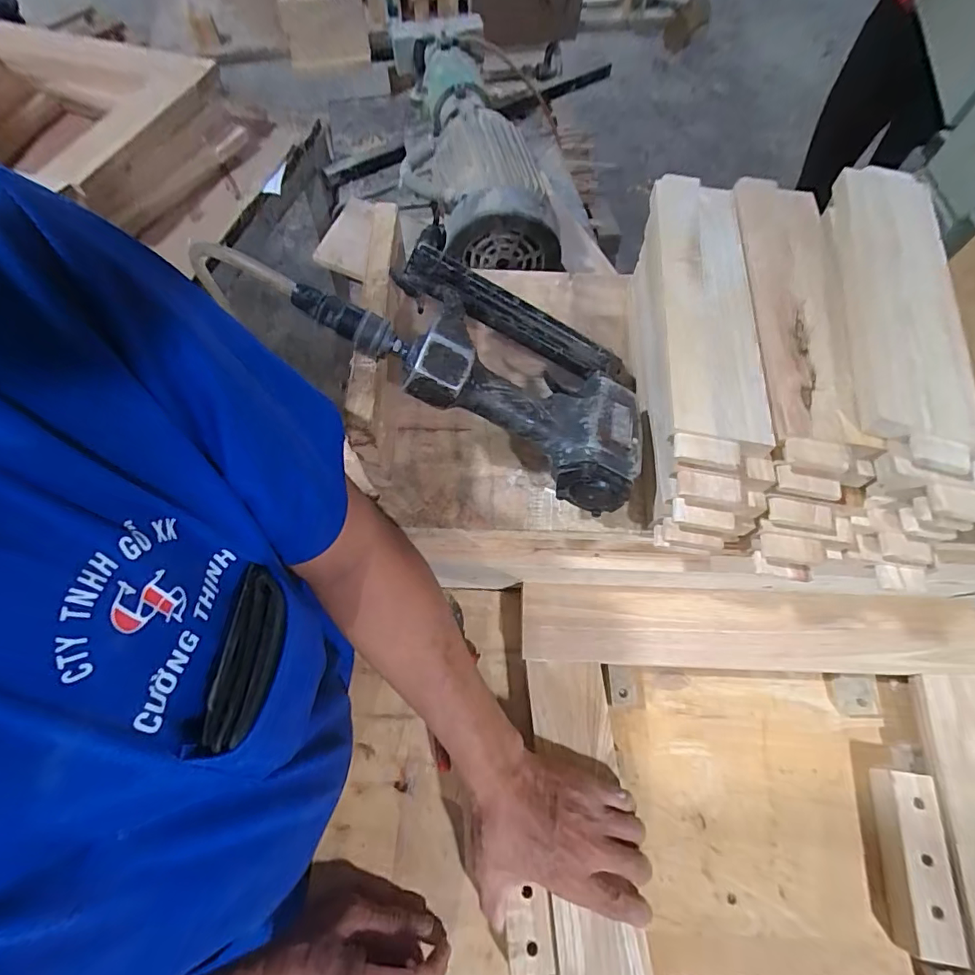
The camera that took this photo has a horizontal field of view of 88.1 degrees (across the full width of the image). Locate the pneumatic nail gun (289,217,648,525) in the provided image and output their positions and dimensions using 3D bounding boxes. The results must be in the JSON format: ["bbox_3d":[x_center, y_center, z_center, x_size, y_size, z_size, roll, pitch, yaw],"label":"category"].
[{"bbox_3d":[0.001,-0.098,0.428,0.282,0.086,0.164,28,51,-8],"label":"pneumatic nail gun"}]

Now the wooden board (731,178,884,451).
[{"bbox_3d":[0.255,-0.157,0.418,0.078,0.017,0.268,5,65,2],"label":"wooden board"}]

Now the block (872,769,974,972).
[{"bbox_3d":[0.378,0.330,0.446,0.044,0.023,0.136,6,65,2],"label":"block"}]

